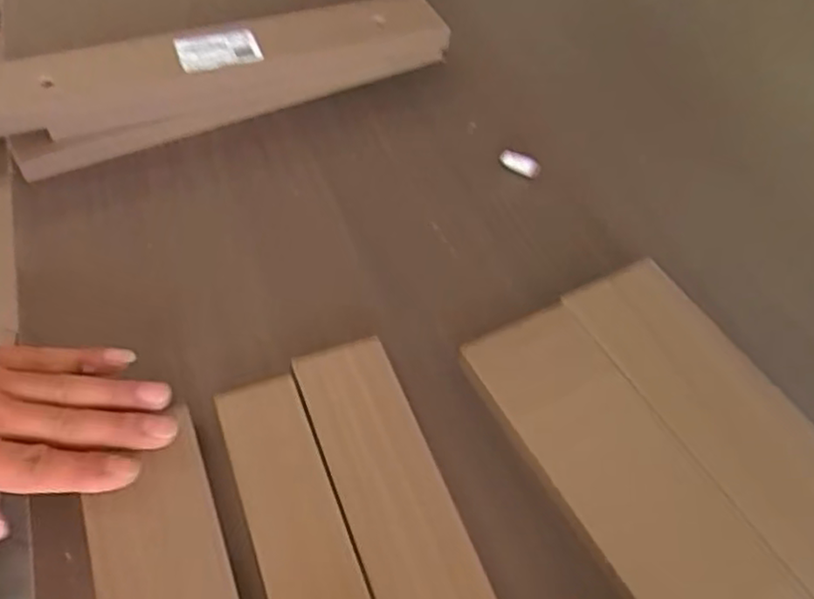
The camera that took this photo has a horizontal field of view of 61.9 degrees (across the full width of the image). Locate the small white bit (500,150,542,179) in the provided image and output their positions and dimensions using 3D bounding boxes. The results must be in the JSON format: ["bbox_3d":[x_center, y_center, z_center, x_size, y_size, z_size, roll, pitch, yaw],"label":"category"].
[{"bbox_3d":[0.091,-0.109,0.543,0.033,0.011,0.017,17,53,9],"label":"small white bit"}]

